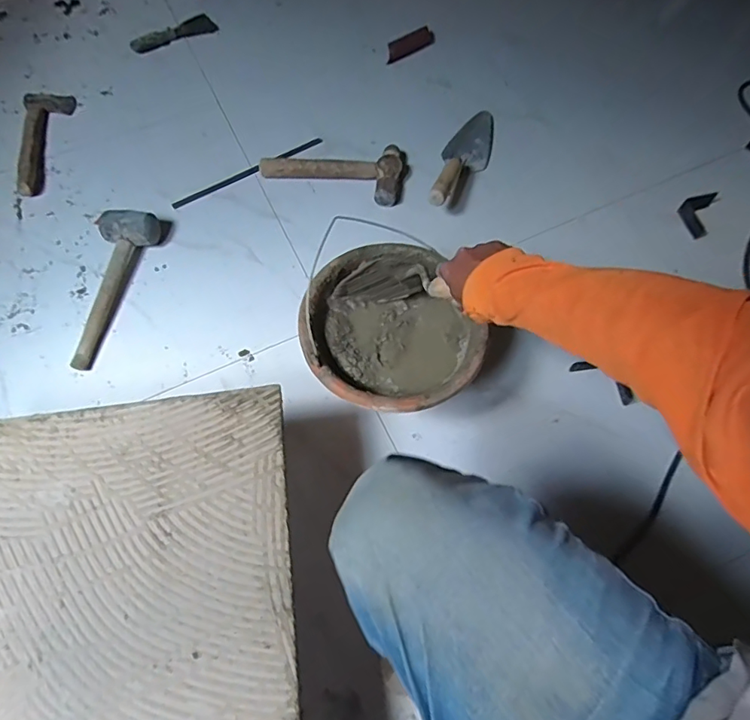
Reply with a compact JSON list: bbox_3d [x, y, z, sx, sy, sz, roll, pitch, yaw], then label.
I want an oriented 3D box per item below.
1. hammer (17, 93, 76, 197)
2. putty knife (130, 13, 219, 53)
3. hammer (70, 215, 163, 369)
[{"bbox_3d":[-0.683,-0.465,1.042,0.104,0.031,0.288,-15,67,-3],"label":"hammer"},{"bbox_3d":[-0.483,-0.785,1.203,0.199,0.027,0.066,-37,70,-12],"label":"putty knife"},{"bbox_3d":[-0.477,-0.130,0.879,0.099,0.056,0.304,9,68,7],"label":"hammer"}]

